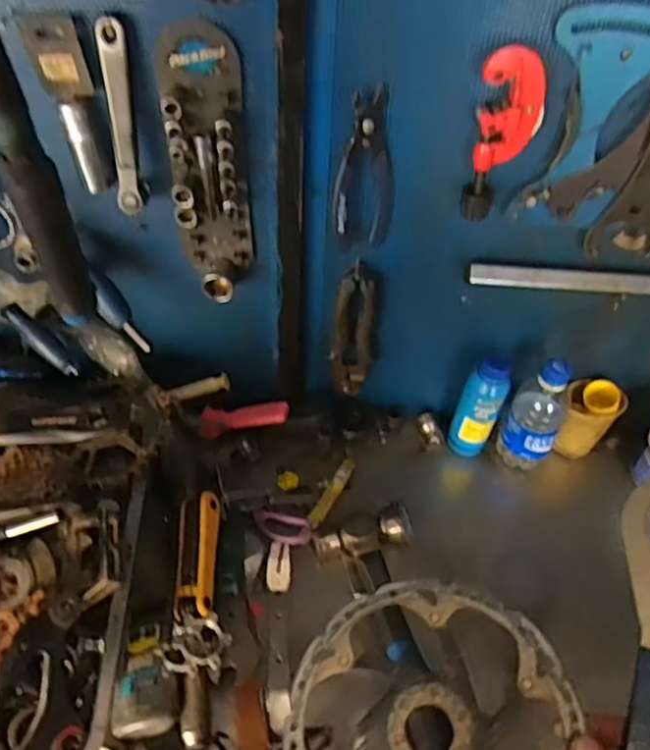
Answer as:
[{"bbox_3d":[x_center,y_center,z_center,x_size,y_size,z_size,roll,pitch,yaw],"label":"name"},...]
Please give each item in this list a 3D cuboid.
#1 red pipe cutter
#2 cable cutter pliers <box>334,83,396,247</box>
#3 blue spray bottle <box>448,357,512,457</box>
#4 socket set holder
[{"bbox_3d":[0.158,-0.209,0.580,0.054,0.151,0.024,-2,45,-5],"label":"red pipe cutter"},{"bbox_3d":[0.039,-0.186,0.613,0.056,0.144,0.030,6,45,2],"label":"cable cutter pliers"},{"bbox_3d":[0.186,0.042,0.798,0.052,0.150,0.040,17,47,13],"label":"blue spray bottle"},{"bbox_3d":[-0.106,-0.183,0.606,0.072,0.249,0.040,-3,46,-7],"label":"socket set holder"}]

